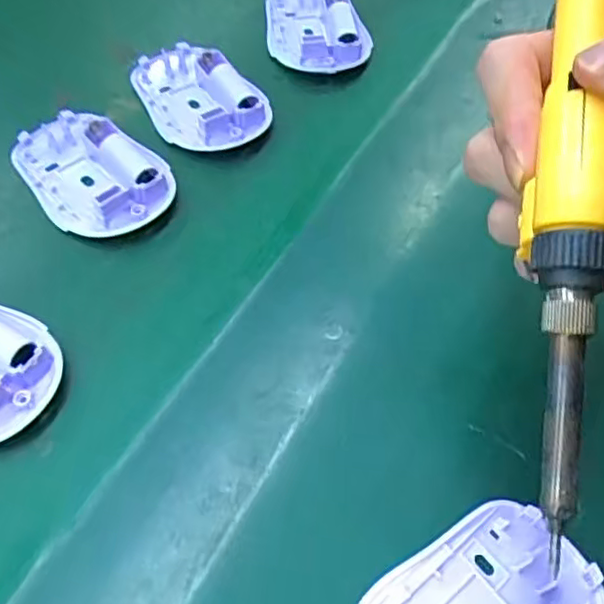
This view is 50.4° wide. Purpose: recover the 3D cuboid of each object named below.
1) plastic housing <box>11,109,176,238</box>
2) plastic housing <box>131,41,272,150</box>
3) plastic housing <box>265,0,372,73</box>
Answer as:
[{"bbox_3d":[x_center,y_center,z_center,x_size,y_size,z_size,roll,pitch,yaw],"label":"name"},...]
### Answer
[{"bbox_3d":[-0.103,-0.068,0.318,0.059,0.017,0.085,-33,64,-24],"label":"plastic housing"},{"bbox_3d":[-0.058,-0.115,0.348,0.052,0.018,0.086,-33,63,-23],"label":"plastic housing"},{"bbox_3d":[0.006,-0.174,0.397,0.054,0.023,0.086,-13,57,-13],"label":"plastic housing"}]

